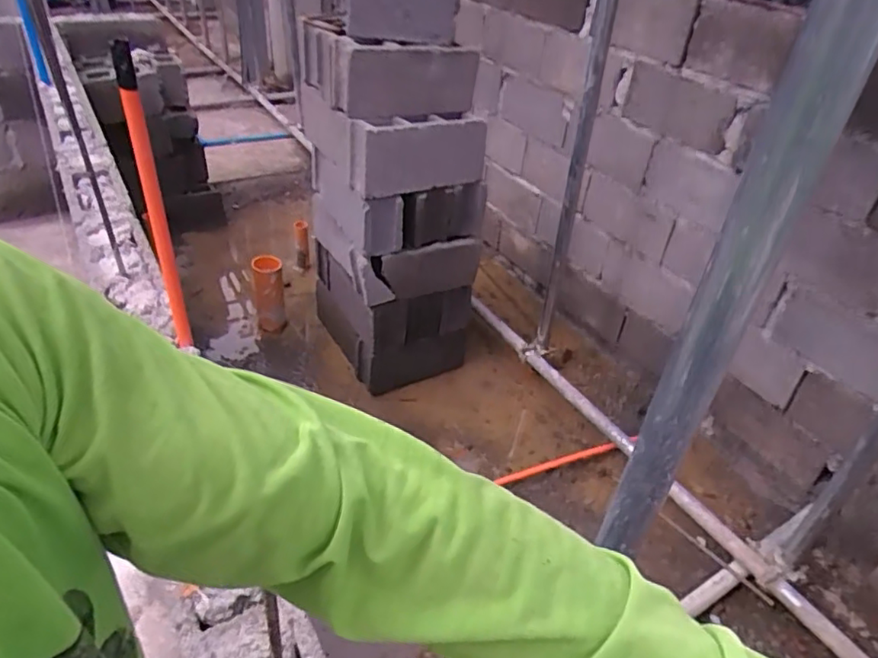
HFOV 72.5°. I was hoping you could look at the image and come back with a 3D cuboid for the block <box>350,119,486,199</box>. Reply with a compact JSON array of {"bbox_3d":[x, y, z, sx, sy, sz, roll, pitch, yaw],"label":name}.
[{"bbox_3d":[-0.055,-0.494,1.692,0.375,0.187,0.094,-14,41,-24],"label":"block"}]

